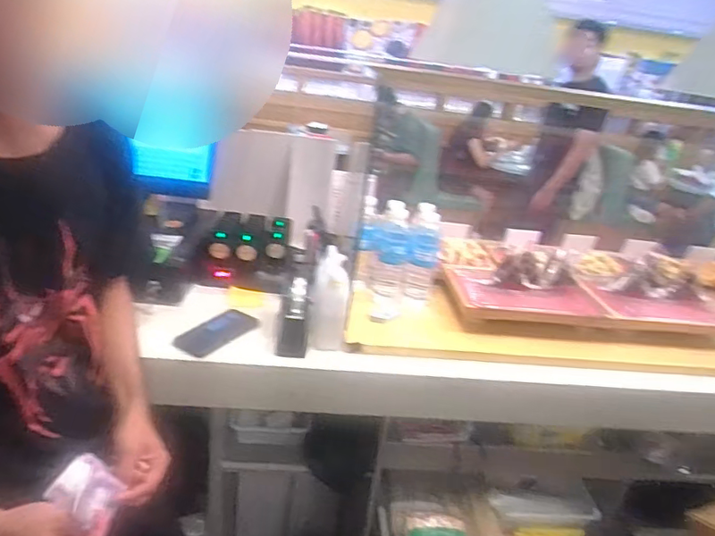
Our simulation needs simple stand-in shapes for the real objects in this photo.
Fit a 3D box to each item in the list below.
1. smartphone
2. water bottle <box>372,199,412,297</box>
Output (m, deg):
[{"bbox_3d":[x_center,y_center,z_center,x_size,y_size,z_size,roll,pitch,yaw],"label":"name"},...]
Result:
[{"bbox_3d":[-0.269,0.124,1.044,0.079,0.012,0.171,19,26,24],"label":"smartphone"},{"bbox_3d":[0.073,-0.037,1.193,0.079,0.194,0.075,9,23,4],"label":"water bottle"}]

